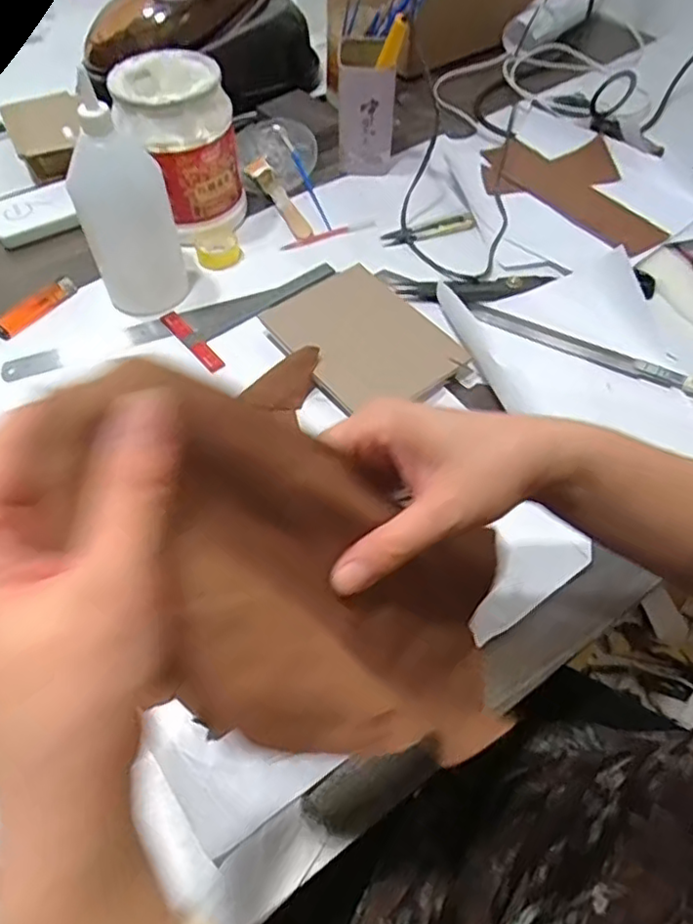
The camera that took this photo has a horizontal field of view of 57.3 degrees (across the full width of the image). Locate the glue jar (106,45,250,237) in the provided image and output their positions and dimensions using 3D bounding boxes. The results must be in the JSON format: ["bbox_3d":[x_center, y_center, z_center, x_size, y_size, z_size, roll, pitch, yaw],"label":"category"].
[{"bbox_3d":[-0.167,-0.320,0.660,0.107,0.150,0.124,-14,55,-9],"label":"glue jar"}]

